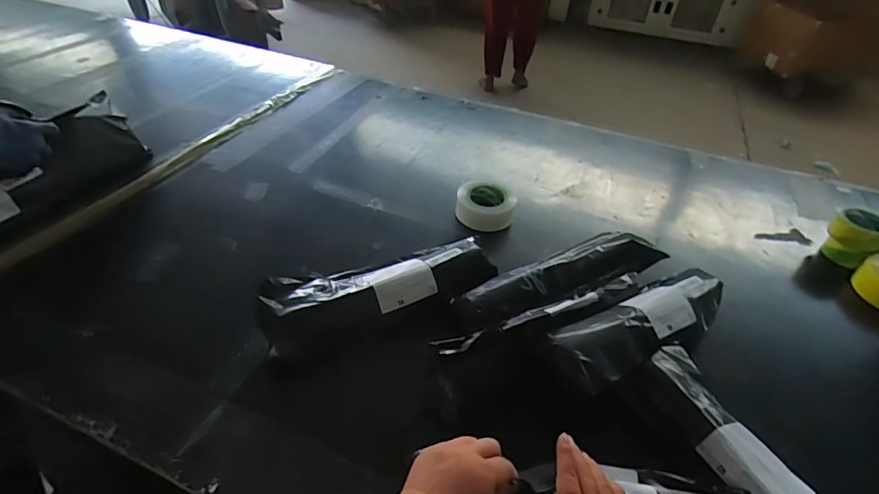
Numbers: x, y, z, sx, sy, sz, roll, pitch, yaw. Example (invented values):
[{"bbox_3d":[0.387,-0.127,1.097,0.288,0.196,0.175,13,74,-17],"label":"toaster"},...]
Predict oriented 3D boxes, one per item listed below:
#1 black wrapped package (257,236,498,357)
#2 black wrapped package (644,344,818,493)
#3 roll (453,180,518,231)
[{"bbox_3d":[-0.090,0.075,0.762,0.374,0.078,0.128,-11,44,-17],"label":"black wrapped package"},{"bbox_3d":[0.381,0.273,0.545,0.087,0.047,0.374,-10,46,-16],"label":"black wrapped package"},{"bbox_3d":[0.097,-0.087,0.981,0.121,0.052,0.118,2,41,-2],"label":"roll"}]

